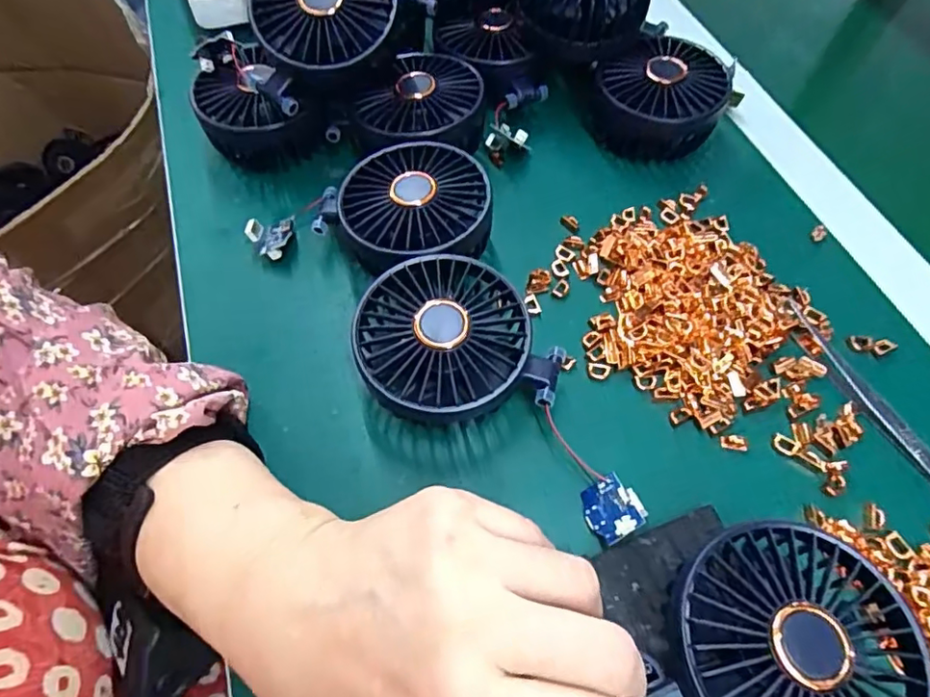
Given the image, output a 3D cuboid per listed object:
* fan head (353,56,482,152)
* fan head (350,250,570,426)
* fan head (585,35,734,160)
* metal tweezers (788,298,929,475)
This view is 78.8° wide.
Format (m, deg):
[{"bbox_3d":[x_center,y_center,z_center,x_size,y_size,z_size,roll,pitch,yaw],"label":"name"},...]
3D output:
[{"bbox_3d":[-0.031,-0.154,0.372,0.082,0.040,0.088,-11,58,-6],"label":"fan head"},{"bbox_3d":[-0.007,0.000,0.293,0.092,0.049,0.085,0,58,1],"label":"fan head"},{"bbox_3d":[0.131,-0.165,0.378,0.095,0.043,0.077,-31,62,-17],"label":"fan head"},{"bbox_3d":[0.223,0.034,0.301,0.015,0.004,0.149,-21,60,-12],"label":"metal tweezers"}]

